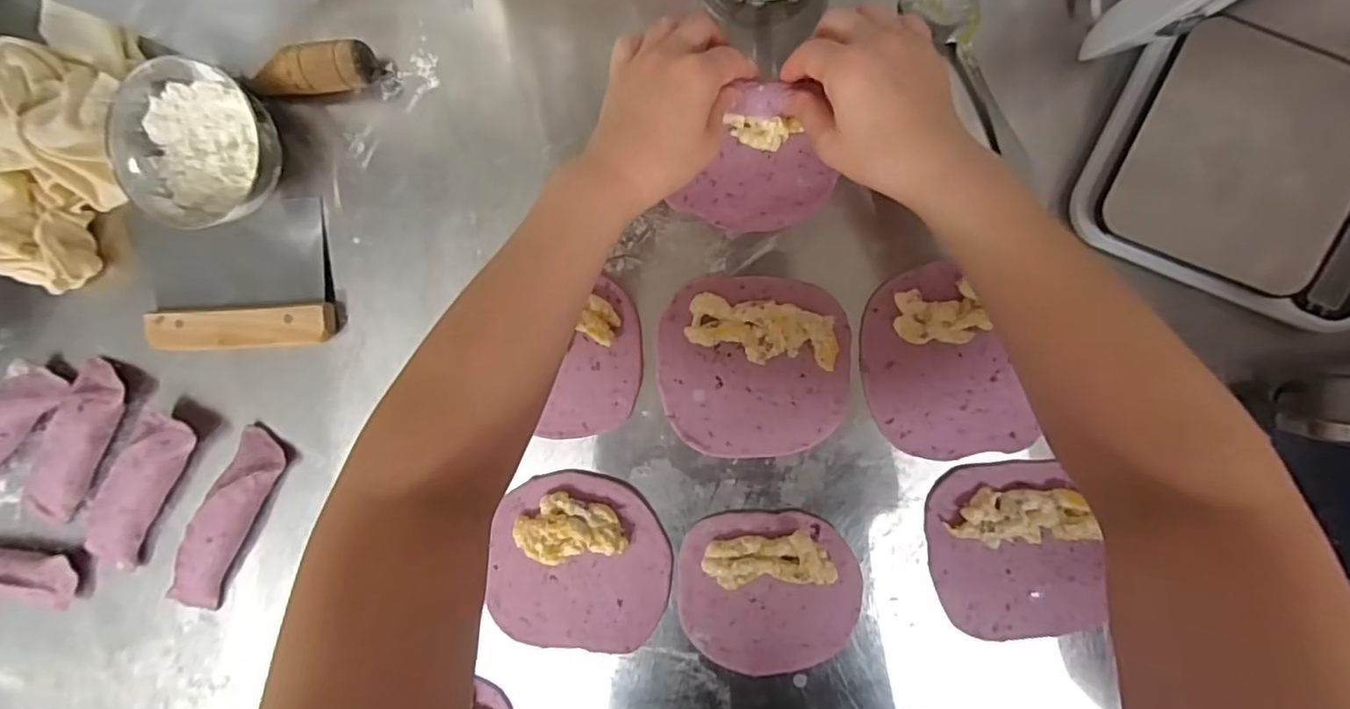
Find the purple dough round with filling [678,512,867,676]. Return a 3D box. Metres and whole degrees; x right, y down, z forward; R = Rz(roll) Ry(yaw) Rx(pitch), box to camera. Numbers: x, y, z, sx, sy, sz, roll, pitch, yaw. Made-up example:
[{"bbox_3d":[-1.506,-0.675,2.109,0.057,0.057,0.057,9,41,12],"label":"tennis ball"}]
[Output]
[{"bbox_3d":[0.072,0.187,0.464,0.133,0.023,0.128,1,99,4],"label":"purple dough round with filling"}]

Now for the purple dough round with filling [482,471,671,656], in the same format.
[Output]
[{"bbox_3d":[-0.075,0.169,0.476,0.138,0.018,0.145,1,99,4],"label":"purple dough round with filling"}]

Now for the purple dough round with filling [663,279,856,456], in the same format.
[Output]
[{"bbox_3d":[0.057,0.012,0.443,0.136,0.021,0.131,1,99,4],"label":"purple dough round with filling"}]

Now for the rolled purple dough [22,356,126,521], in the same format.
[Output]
[{"bbox_3d":[-0.494,0.080,0.504,0.045,0.037,0.156,29,100,0],"label":"rolled purple dough"}]

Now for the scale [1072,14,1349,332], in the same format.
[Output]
[{"bbox_3d":[0.374,-0.108,0.381,0.201,0.028,0.145,18,100,2],"label":"scale"}]

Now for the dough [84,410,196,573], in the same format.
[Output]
[{"bbox_3d":[-0.441,0.111,0.500,0.046,0.032,0.147,34,100,-1],"label":"dough"}]

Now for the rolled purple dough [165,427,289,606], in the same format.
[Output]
[{"bbox_3d":[-0.367,0.139,0.497,0.037,0.029,0.163,30,100,0],"label":"rolled purple dough"}]

